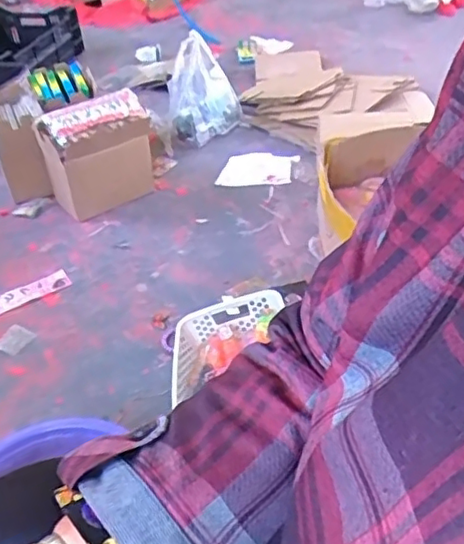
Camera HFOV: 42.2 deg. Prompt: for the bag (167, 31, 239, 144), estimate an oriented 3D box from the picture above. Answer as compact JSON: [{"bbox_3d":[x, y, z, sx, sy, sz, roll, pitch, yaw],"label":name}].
[{"bbox_3d":[-0.085,-0.529,1.747,0.218,0.239,0.142,-33,47,-31],"label":"bag"}]

